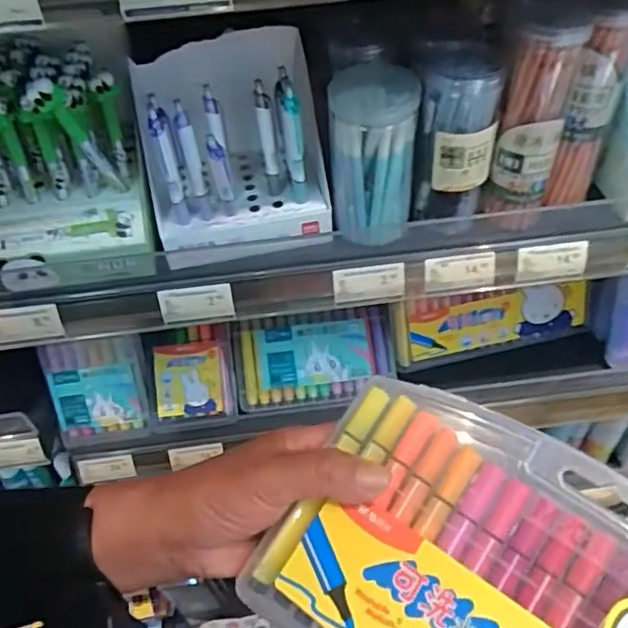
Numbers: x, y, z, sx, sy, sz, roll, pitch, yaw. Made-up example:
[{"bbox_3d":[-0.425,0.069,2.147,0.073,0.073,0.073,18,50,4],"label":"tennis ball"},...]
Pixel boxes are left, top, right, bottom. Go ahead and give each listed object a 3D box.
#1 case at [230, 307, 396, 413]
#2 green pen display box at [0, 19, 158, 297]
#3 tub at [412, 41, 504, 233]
[{"bbox_3d":[-0.001,0.055,0.758,0.194,0.028,0.109,-8,80,0],"label":"case"},{"bbox_3d":[-0.237,-0.141,0.537,0.172,0.149,0.178,-8,48,-3],"label":"green pen display box"},{"bbox_3d":[0.121,-0.148,0.516,0.064,0.133,0.071,6,49,10],"label":"tub"}]

